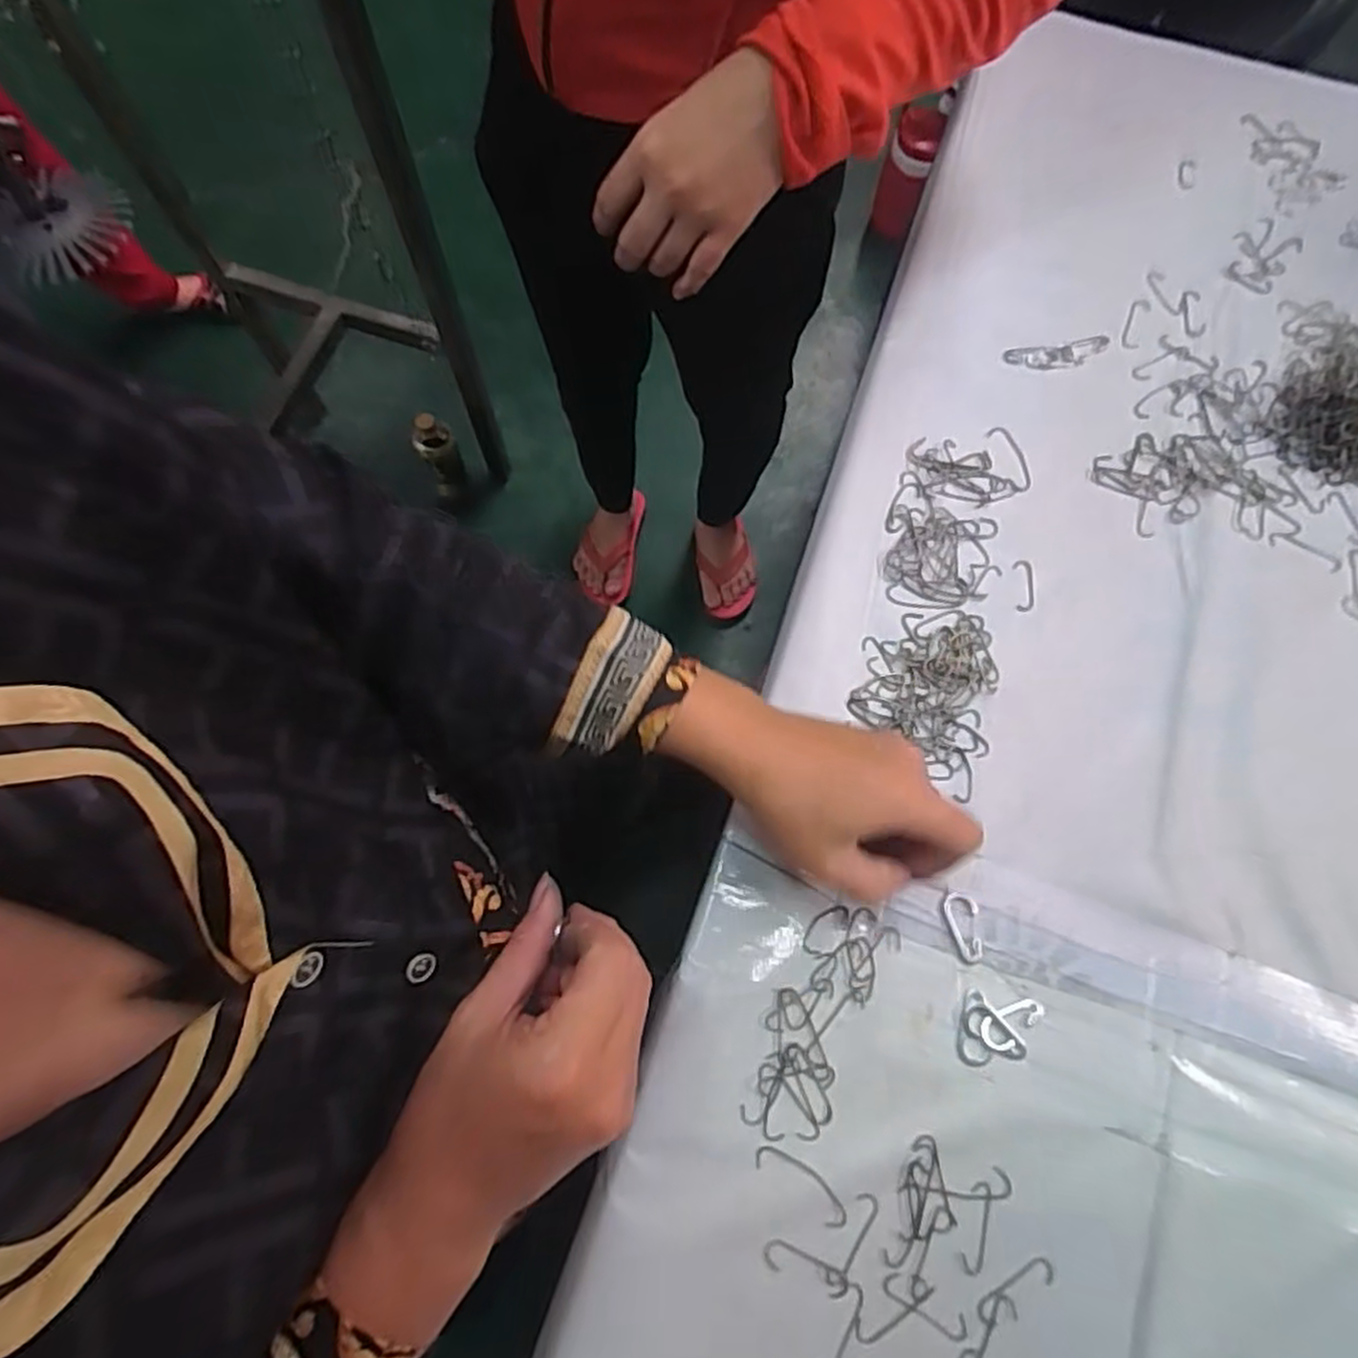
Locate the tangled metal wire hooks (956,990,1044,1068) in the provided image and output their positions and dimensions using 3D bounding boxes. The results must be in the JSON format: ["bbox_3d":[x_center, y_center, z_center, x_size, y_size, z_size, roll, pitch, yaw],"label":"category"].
[{"bbox_3d":[0.169,0.185,0.400,0.043,0.004,0.036,10,72,2],"label":"tangled metal wire hooks"}]

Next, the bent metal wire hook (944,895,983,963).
[{"bbox_3d":[0.155,0.135,0.415,0.019,0.004,0.036,0,72,-2],"label":"bent metal wire hook"}]

